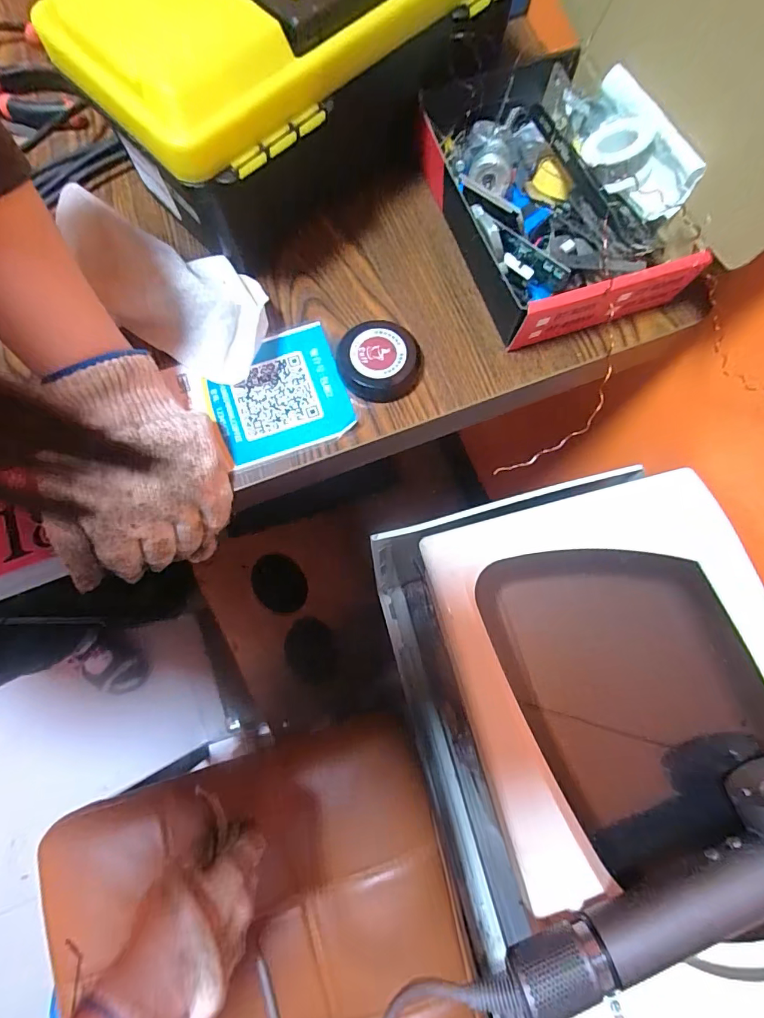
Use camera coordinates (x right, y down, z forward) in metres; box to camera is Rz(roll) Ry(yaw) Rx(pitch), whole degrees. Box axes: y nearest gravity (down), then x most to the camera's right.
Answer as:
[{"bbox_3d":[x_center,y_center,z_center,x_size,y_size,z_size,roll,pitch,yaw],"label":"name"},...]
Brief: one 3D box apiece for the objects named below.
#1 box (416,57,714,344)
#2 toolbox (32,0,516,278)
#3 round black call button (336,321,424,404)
[{"bbox_3d":[0.114,-0.217,0.319,0.137,0.072,0.190,-20,77,-6],"label":"box"},{"bbox_3d":[-0.048,-0.293,0.311,0.149,0.149,0.262,43,79,9],"label":"toolbox"},{"bbox_3d":[-0.001,-0.102,0.317,0.057,0.015,0.052,0,75,-1],"label":"round black call button"}]

